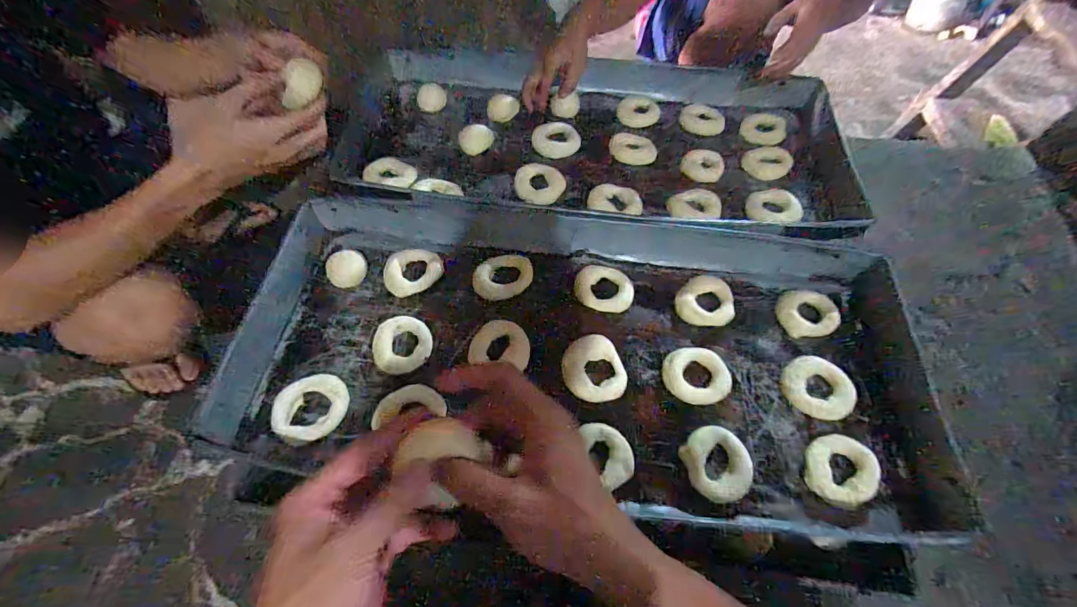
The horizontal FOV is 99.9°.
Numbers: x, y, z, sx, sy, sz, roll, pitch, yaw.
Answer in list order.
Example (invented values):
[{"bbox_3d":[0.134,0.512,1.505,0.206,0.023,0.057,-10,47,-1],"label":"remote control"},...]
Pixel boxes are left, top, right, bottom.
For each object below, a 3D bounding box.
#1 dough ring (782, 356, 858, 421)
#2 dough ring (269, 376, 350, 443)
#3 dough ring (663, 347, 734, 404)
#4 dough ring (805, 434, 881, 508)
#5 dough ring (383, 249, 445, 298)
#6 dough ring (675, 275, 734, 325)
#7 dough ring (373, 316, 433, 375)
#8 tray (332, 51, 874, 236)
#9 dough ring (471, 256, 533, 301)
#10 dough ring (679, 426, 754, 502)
[{"bbox_3d":[0.352,0.104,0.569,0.076,0.020,0.080,1,57,-2],"label":"dough ring"},{"bbox_3d":[-0.272,0.123,0.543,0.083,0.021,0.072,-39,66,-22],"label":"dough ring"},{"bbox_3d":[0.197,0.090,0.567,0.081,0.020,0.071,8,57,2],"label":"dough ring"},{"bbox_3d":[0.345,0.187,0.516,0.071,0.016,0.080,14,58,6],"label":"dough ring"},{"bbox_3d":[-0.178,-0.046,0.646,0.082,0.026,0.058,-17,60,-14],"label":"dough ring"},{"bbox_3d":[0.229,-0.002,0.626,0.077,0.021,0.077,1,57,-2],"label":"dough ring"},{"bbox_3d":[-0.176,0.052,0.585,0.072,0.019,0.072,0,58,0],"label":"dough ring"},{"bbox_3d":[0.110,-0.318,0.800,0.836,0.072,0.412,7,57,2],"label":"tray"},{"bbox_3d":[-0.048,-0.038,0.632,0.085,0.013,0.060,-23,61,-16],"label":"dough ring"},{"bbox_3d":[0.204,0.181,0.513,0.071,0.018,0.078,1,57,-2],"label":"dough ring"}]

